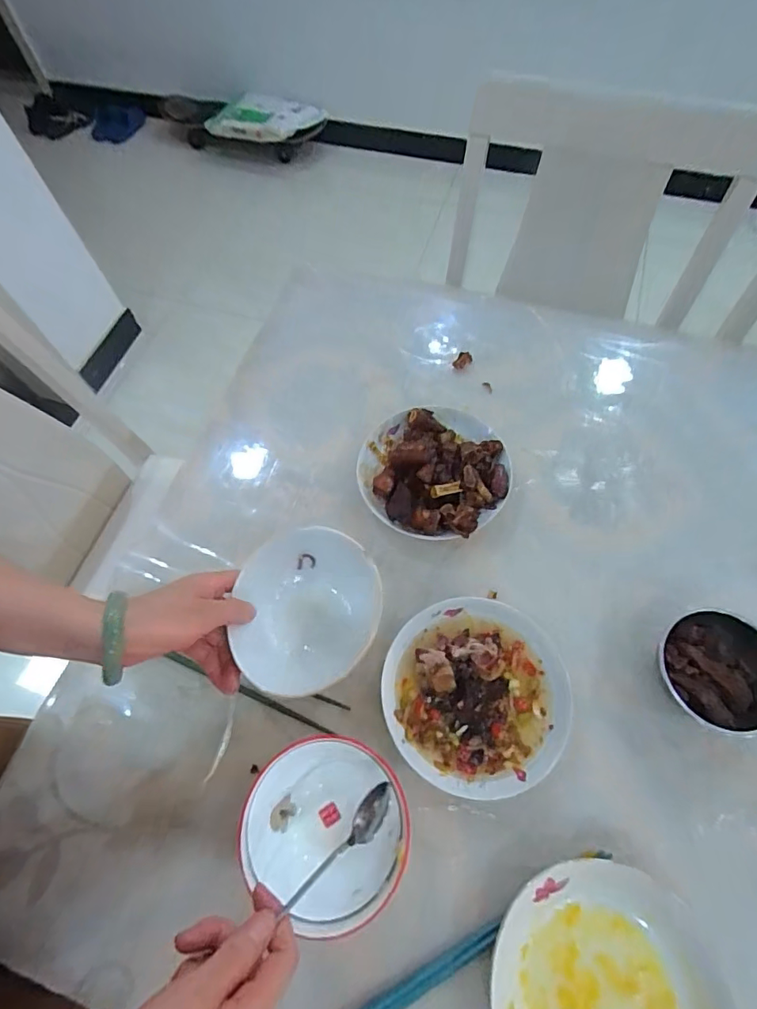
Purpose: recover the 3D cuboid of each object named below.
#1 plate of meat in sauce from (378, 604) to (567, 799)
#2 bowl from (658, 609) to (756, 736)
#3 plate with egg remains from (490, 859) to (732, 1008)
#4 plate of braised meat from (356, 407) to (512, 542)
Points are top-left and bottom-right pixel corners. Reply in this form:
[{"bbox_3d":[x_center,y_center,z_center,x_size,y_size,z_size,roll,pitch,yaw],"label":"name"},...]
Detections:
[{"bbox_3d":[0.091,0.173,0.452,0.170,0.039,0.160,-2,62,4],"label":"plate of meat in sauce"},{"bbox_3d":[0.307,0.152,0.448,0.097,0.051,0.099,-2,62,4],"label":"bowl"},{"bbox_3d":[0.174,0.366,0.360,0.173,0.030,0.164,-2,62,4],"label":"plate with egg remains"},{"bbox_3d":[0.064,-0.039,0.548,0.159,0.053,0.162,-2,62,4],"label":"plate of braised meat"}]

